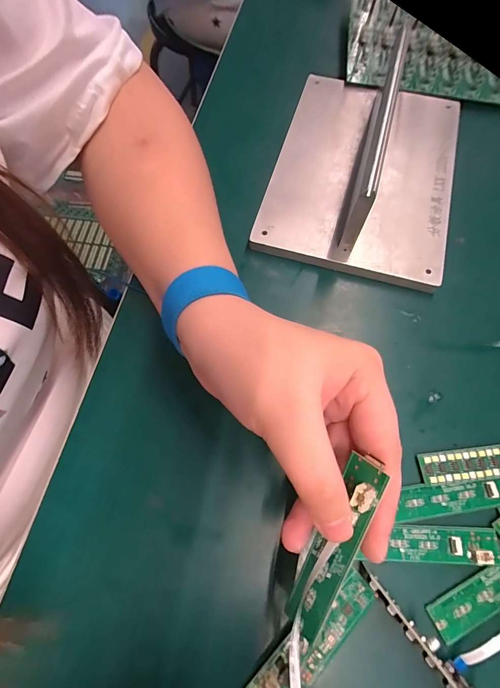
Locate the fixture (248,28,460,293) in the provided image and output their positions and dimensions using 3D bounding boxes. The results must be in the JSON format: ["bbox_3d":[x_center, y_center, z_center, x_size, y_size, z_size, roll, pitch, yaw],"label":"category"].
[{"bbox_3d":[0.093,-0.152,0.250,0.136,0.059,0.196,15,69,4],"label":"fixture"}]

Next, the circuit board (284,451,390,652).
[{"bbox_3d":[0.032,0.086,0.137,0.016,0.006,0.084,28,104,41],"label":"circuit board"}]

